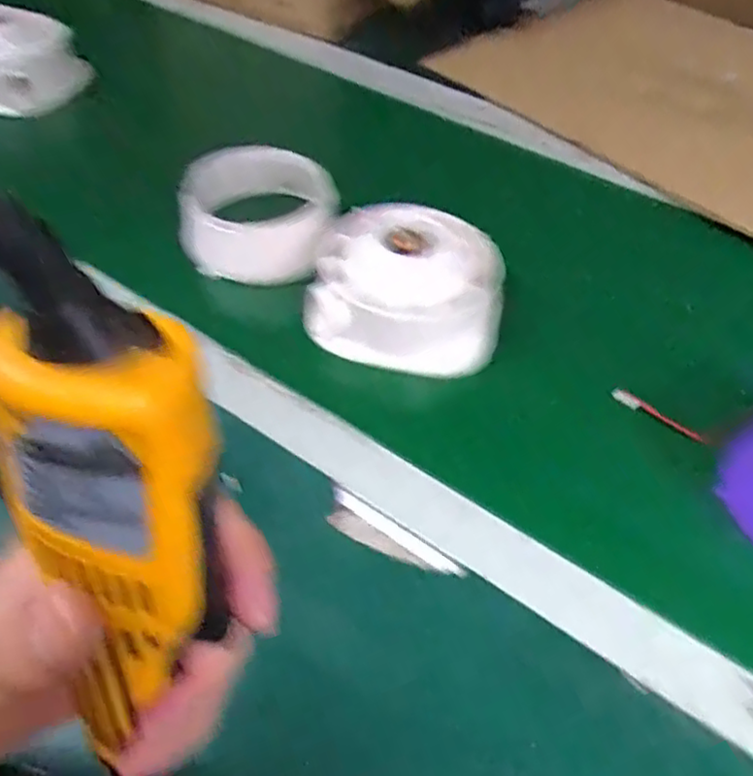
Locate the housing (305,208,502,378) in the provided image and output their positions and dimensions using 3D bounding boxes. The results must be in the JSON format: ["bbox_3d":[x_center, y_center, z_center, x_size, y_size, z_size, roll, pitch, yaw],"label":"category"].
[{"bbox_3d":[0.021,-0.079,0.528,0.141,0.070,0.113,7,48,6],"label":"housing"}]

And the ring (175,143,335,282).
[{"bbox_3d":[-0.102,-0.148,0.591,0.124,0.069,0.132,0,48,0],"label":"ring"}]

